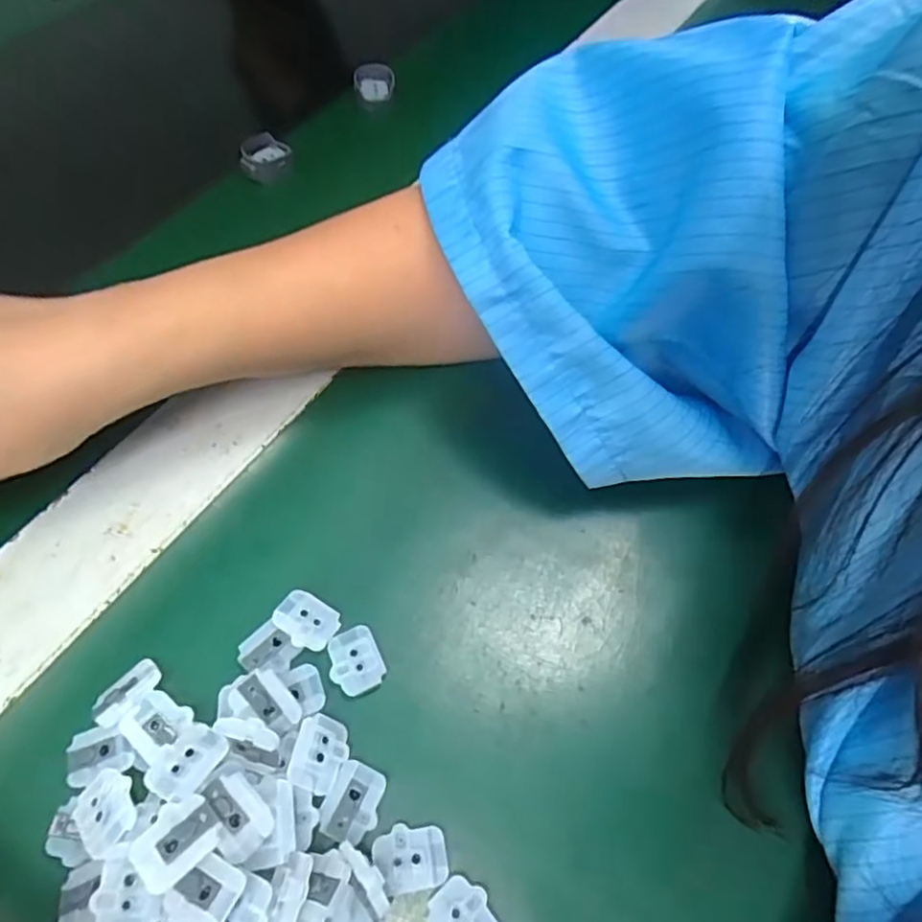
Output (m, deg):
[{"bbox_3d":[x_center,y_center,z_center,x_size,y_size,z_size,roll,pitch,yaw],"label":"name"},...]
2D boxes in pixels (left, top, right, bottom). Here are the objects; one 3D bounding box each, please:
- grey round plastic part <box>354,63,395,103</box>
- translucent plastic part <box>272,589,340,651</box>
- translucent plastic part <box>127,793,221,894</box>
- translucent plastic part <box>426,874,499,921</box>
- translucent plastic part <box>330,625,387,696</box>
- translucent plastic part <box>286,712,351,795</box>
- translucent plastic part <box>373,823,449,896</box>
[{"bbox_3d":[-0.054,-0.236,0.396,0.024,0.012,0.025,1,60,-2],"label":"grey round plastic part"},{"bbox_3d":[-0.054,0.054,0.219,0.021,0.004,0.017,32,63,15],"label":"translucent plastic part"},{"bbox_3d":[-0.077,0.102,0.171,0.021,0.008,0.017,-38,68,-22],"label":"translucent plastic part"},{"bbox_3d":[0.001,0.130,0.179,0.016,0.004,0.021,-36,68,-21],"label":"translucent plastic part"},{"bbox_3d":[-0.036,0.067,0.215,0.017,0.004,0.022,-23,64,-15],"label":"translucent plastic part"},{"bbox_3d":[-0.044,0.090,0.195,0.015,0.007,0.021,13,60,5],"label":"translucent plastic part"},{"bbox_3d":[-0.015,0.117,0.187,0.021,0.004,0.016,-6,60,-6],"label":"translucent plastic part"}]

